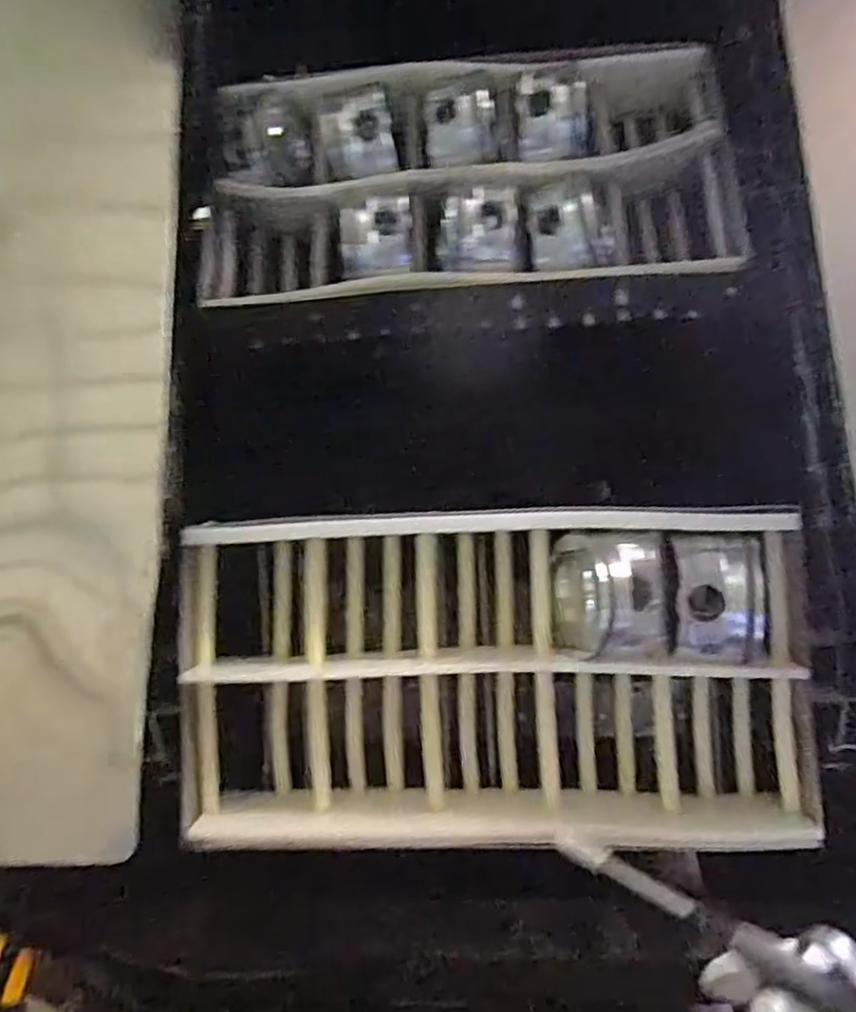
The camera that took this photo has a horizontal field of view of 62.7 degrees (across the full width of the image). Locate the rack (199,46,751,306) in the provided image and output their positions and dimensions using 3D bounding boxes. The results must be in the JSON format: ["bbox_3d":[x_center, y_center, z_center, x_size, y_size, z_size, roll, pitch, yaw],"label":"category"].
[{"bbox_3d":[0.027,-0.272,0.582,0.422,0.089,0.199,-1,82,2],"label":"rack"}]

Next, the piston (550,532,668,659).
[{"bbox_3d":[0.123,0.057,0.480,0.072,0.073,0.082,0,45,8],"label":"piston"}]

